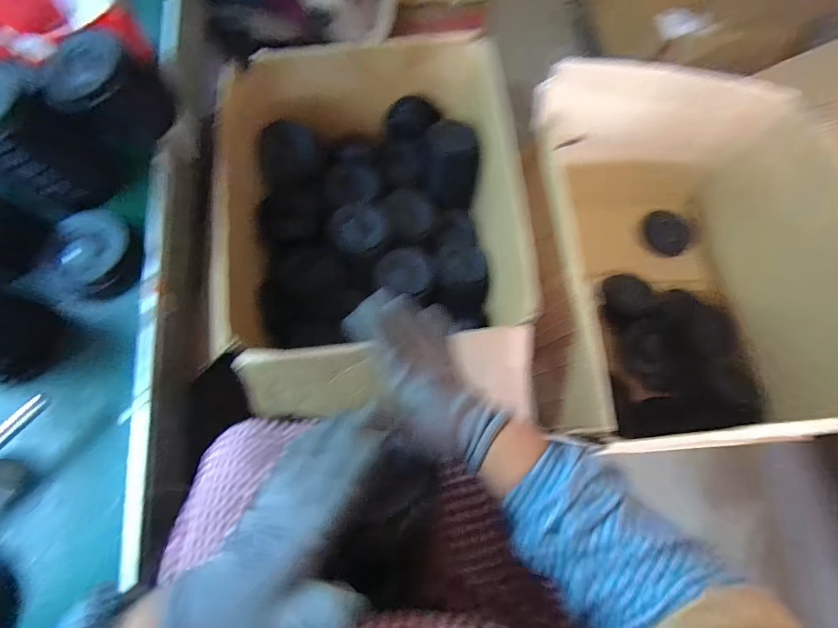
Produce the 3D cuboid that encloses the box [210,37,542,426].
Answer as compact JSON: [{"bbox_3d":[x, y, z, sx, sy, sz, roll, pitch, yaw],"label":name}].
[{"bbox_3d":[-0.085,-0.208,0.805,0.493,0.265,0.761,-5,71,-4],"label":"box"}]

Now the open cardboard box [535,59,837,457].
[{"bbox_3d":[0.477,-0.097,0.838,0.536,0.400,0.685,2,70,-1],"label":"open cardboard box"}]

